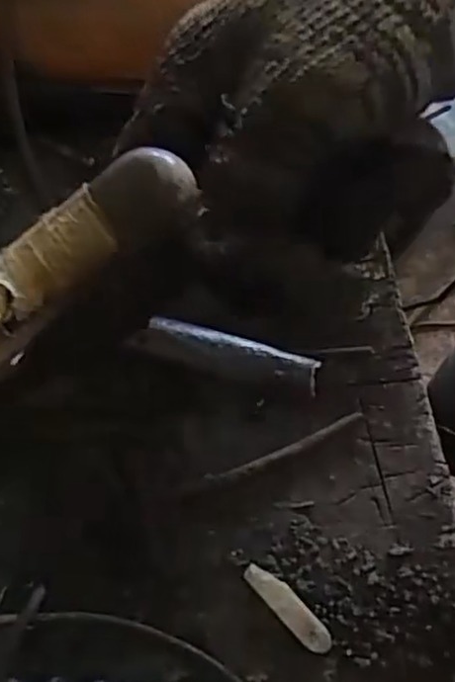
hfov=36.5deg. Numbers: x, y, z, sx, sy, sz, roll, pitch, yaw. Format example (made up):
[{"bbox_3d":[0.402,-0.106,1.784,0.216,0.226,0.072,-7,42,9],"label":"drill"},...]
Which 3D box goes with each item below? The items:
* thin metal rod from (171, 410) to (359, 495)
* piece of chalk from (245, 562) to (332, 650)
[{"bbox_3d":[0.020,0.054,0.328,0.094,0.006,0.006,-22,76,-3],"label":"thin metal rod"},{"bbox_3d":[0.027,0.120,0.313,0.011,0.008,0.047,-42,78,-8],"label":"piece of chalk"}]

